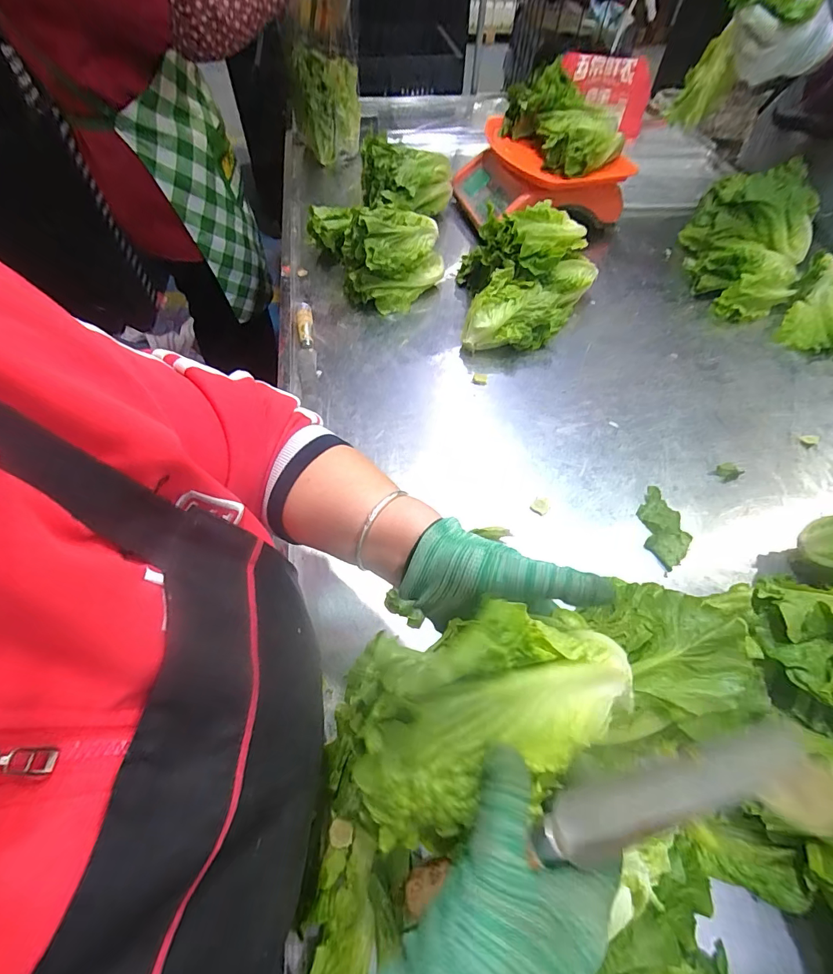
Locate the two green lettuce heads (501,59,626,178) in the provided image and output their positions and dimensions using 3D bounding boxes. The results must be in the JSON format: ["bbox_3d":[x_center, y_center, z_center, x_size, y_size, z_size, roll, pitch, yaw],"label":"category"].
[{"bbox_3d":[0.279,-0.684,0.783,0.162,0.100,0.224,-16,58,-11],"label":"two green lettuce heads"}]

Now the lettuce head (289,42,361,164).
[{"bbox_3d":[-0.200,-0.848,0.970,0.140,0.200,0.110,-8,57,-6],"label":"lettuce head"}]

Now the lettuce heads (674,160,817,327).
[{"bbox_3d":[0.599,-0.455,0.771,0.205,0.141,0.309,29,61,17],"label":"lettuce heads"}]

